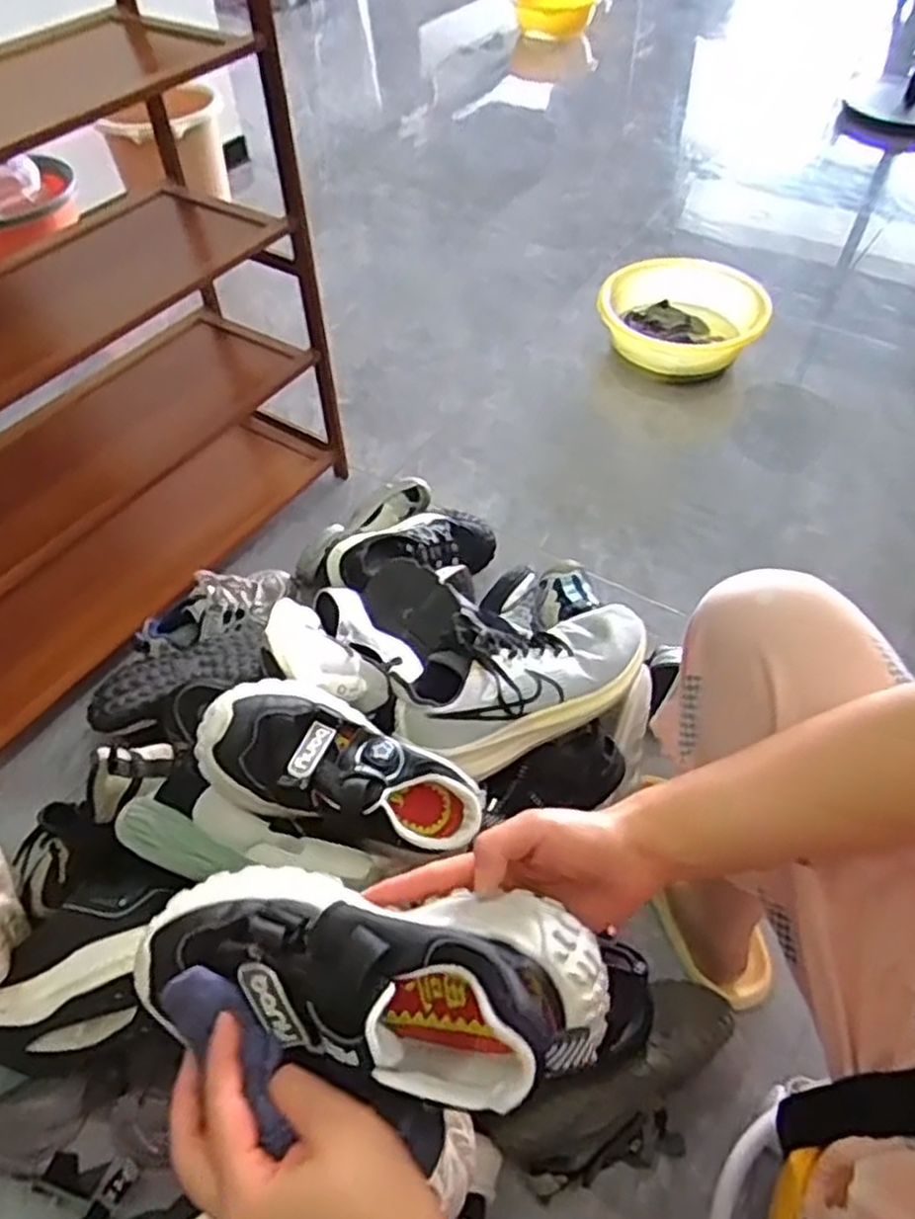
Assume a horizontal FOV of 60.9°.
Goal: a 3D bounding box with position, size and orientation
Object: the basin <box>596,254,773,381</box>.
[{"bbox_3d":[0.399,-0.522,1.395,0.278,0.141,0.258,0,51,1],"label":"basin"}]

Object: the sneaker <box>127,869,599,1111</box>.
[{"bbox_3d":[-0.042,0.180,0.384,0.229,0.080,0.096,6,51,13],"label":"sneaker"}]

